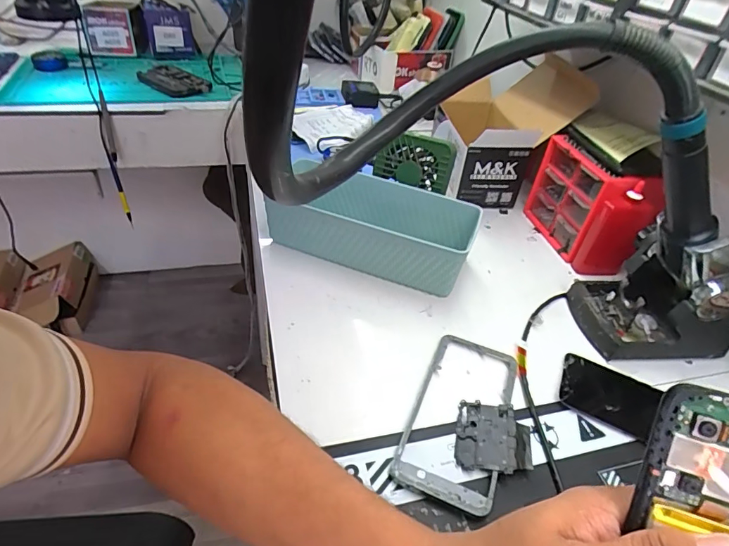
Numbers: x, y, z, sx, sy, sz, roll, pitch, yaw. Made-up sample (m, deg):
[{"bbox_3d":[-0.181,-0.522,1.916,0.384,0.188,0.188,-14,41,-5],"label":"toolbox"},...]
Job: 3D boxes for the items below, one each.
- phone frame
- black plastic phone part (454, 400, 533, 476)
[{"bbox_3d":[0.084,0.118,0.382,0.077,0.008,0.167,18,41,15],"label":"phone frame"},{"bbox_3d":[0.105,0.133,0.360,0.057,0.012,0.062,12,40,7],"label":"black plastic phone part"}]

